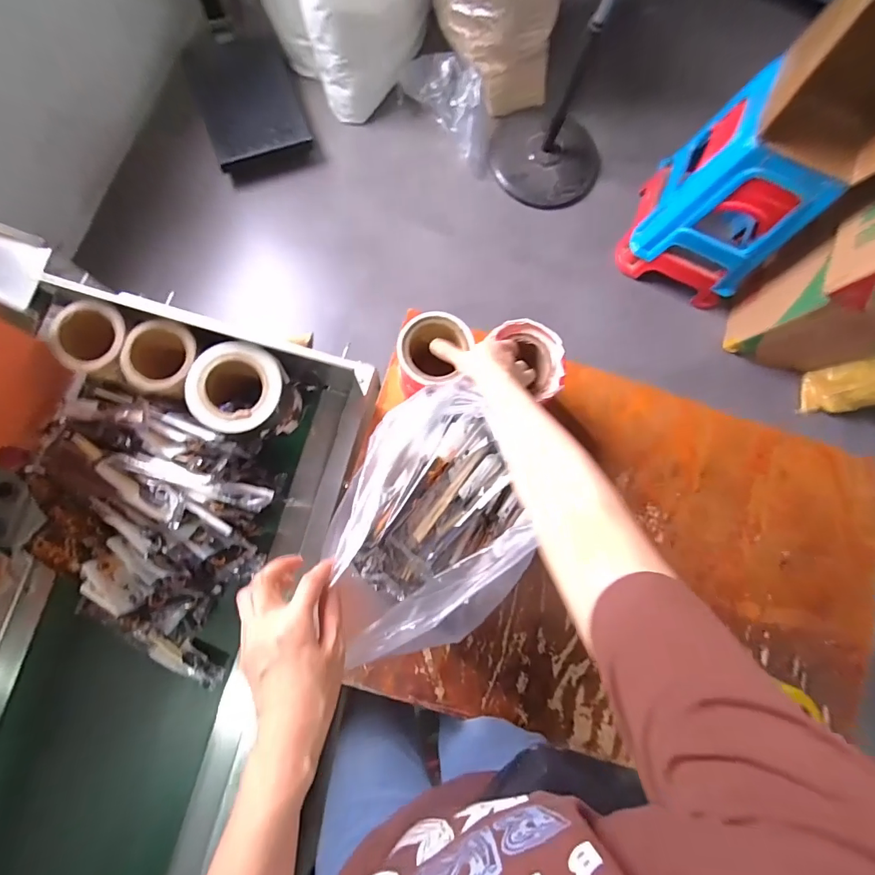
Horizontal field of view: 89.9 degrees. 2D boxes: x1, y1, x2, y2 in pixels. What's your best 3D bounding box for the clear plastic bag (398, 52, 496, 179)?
[{"bbox_3d":[0.068,-1.064,1.400,0.384,0.146,0.172,45,82,2],"label":"clear plastic bag"}]

